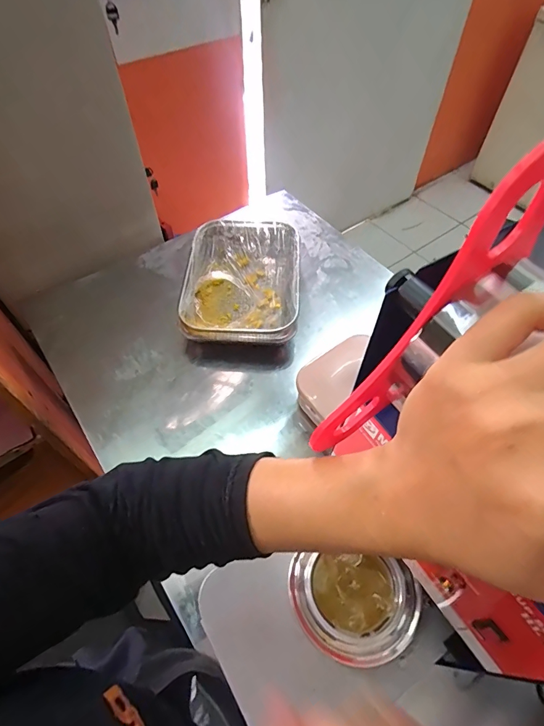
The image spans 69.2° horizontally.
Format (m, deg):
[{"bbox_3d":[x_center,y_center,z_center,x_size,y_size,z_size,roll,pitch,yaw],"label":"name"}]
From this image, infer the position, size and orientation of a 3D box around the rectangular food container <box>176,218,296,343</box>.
[{"bbox_3d":[-0.054,-0.158,0.761,0.204,0.078,0.293,2,55,2],"label":"rectangular food container"}]

